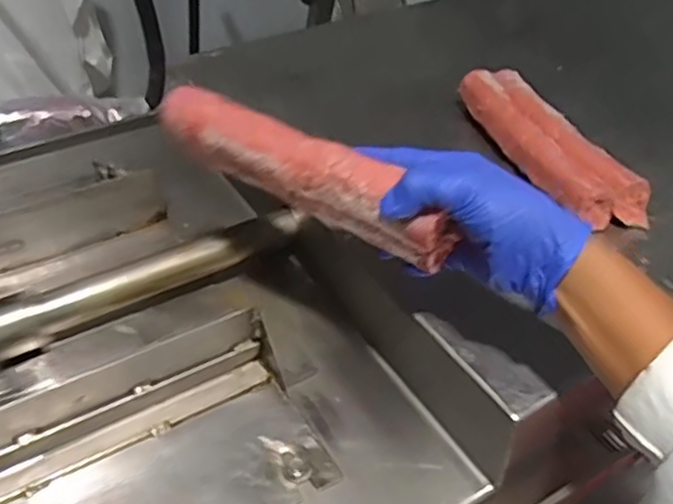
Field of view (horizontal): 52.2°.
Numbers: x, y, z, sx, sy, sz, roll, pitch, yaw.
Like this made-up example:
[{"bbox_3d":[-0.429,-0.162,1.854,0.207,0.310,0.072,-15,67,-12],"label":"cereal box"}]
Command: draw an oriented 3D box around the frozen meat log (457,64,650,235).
[{"bbox_3d":[0.199,-0.107,0.655,0.071,0.037,0.228,-10,42,-15],"label":"frozen meat log"}]

